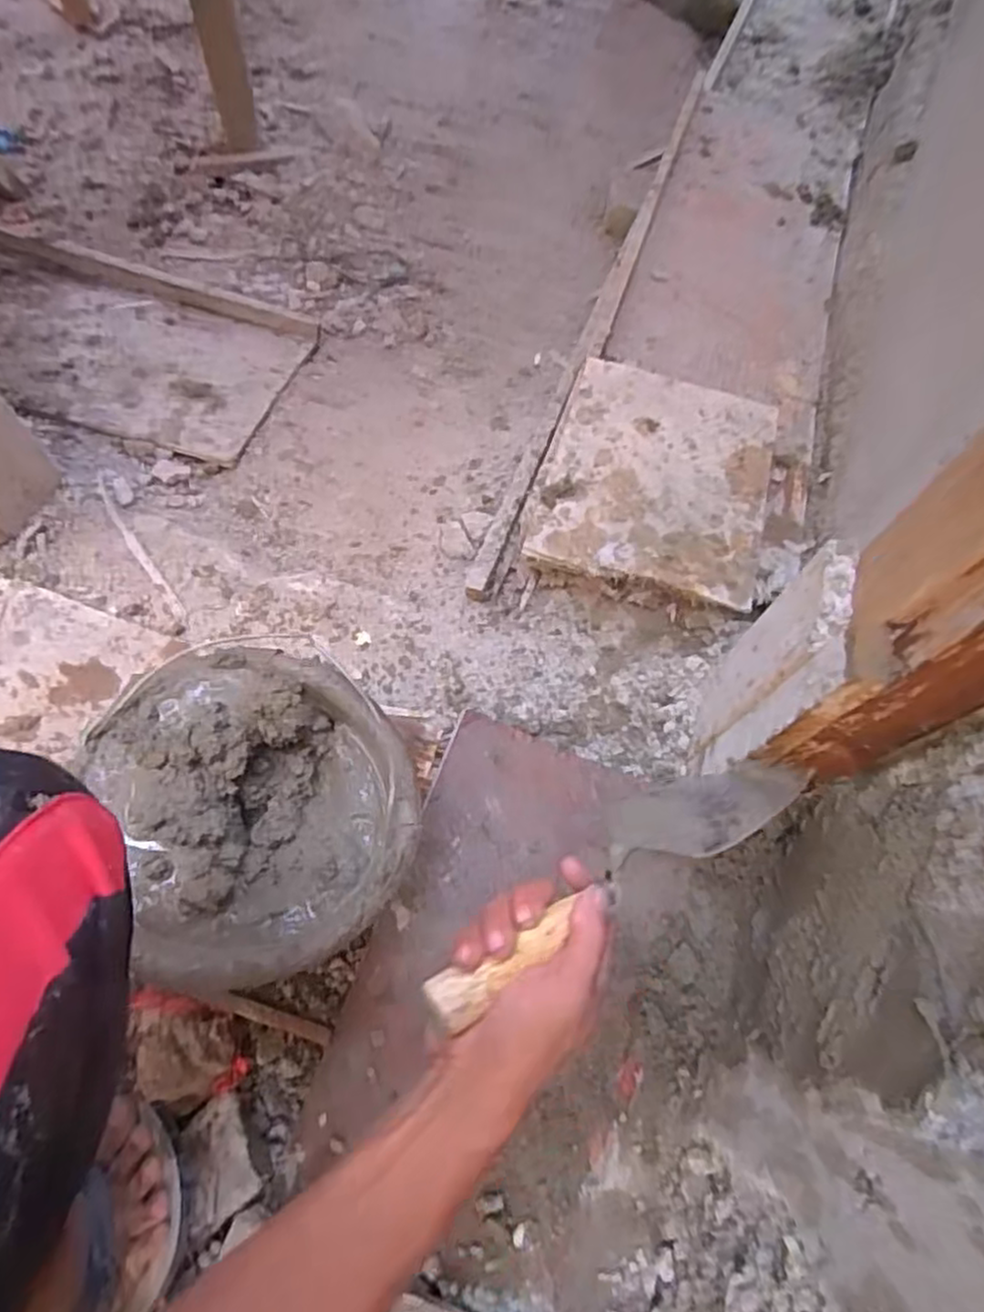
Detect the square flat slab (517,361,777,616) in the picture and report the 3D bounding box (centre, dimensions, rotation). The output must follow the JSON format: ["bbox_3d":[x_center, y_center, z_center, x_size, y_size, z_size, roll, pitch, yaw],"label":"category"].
[{"bbox_3d":[0.194,-0.208,0.822,0.240,0.013,0.306,17,64,2],"label":"square flat slab"}]

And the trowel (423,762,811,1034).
[{"bbox_3d":[0.085,0.124,0.450,0.292,0.059,0.066,-26,65,-24],"label":"trowel"}]

